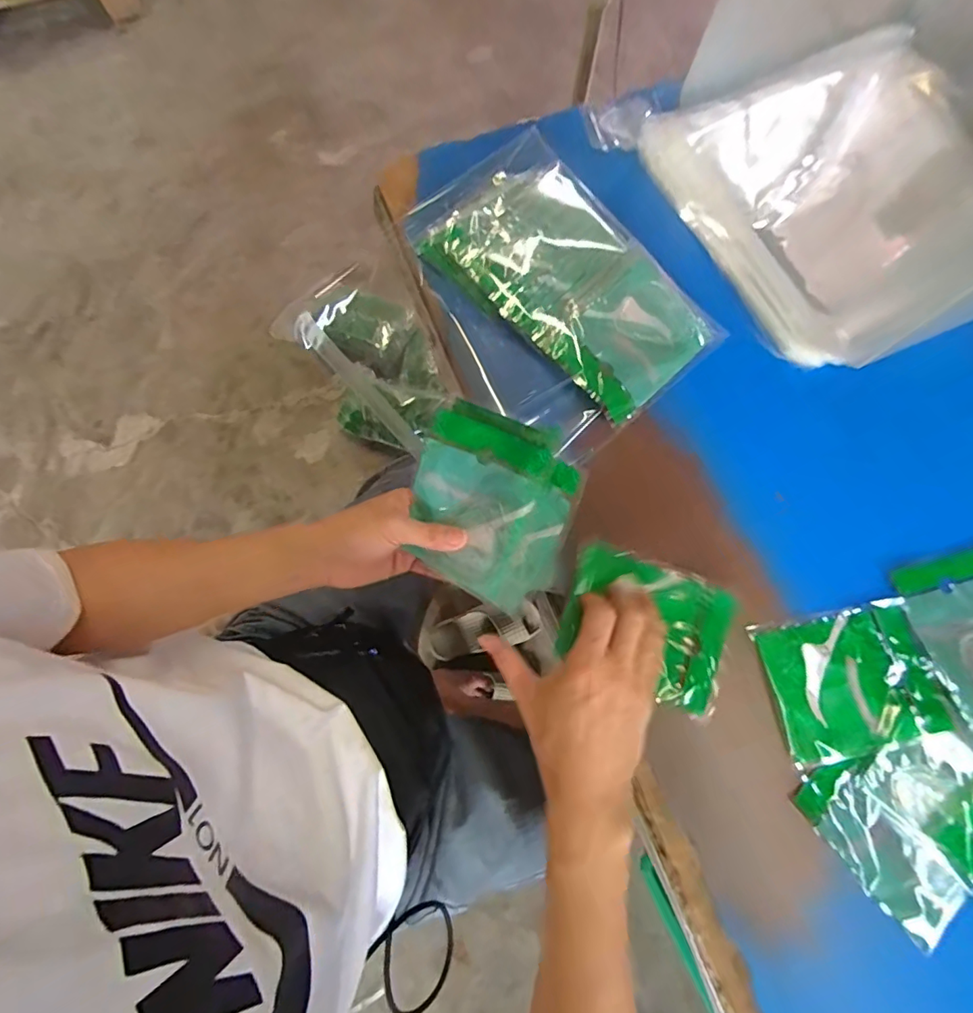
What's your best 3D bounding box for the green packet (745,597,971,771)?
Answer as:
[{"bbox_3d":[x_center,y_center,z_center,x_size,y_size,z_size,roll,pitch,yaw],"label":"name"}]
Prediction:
[{"bbox_3d":[0.306,0.142,0.414,0.143,0.009,0.108,-11,75,-4],"label":"green packet"}]

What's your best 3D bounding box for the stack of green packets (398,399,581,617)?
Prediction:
[{"bbox_3d":[0.001,0.000,0.408,0.131,0.011,0.145,20,100,18],"label":"stack of green packets"}]

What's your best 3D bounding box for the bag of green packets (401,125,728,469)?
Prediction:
[{"bbox_3d":[0.054,-0.210,0.492,0.220,0.055,0.308,-34,78,-10],"label":"bag of green packets"}]

